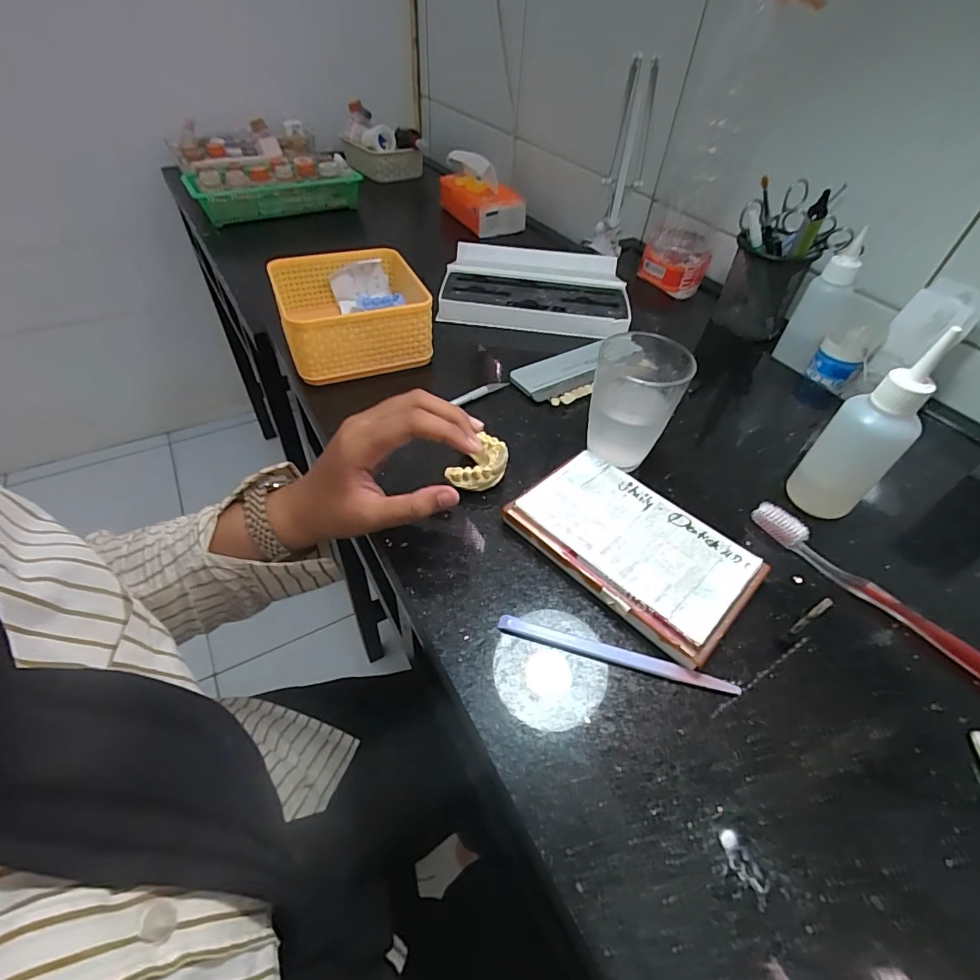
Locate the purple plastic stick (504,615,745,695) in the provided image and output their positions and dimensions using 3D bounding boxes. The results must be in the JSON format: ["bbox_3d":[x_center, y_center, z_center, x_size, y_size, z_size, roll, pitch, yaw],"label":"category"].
[{"bbox_3d":[0.073,0.095,0.281,0.138,0.007,0.010,13,45,8],"label":"purple plastic stick"}]

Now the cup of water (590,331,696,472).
[{"bbox_3d":[0.109,-0.068,0.368,0.064,0.080,0.062,13,48,8],"label":"cup of water"}]

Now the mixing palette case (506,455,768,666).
[{"bbox_3d":[0.096,0.036,0.324,0.092,0.020,0.150,-32,55,-32],"label":"mixing palette case"}]

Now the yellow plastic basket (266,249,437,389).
[{"bbox_3d":[-0.134,-0.176,0.472,0.133,0.060,0.133,-15,50,-17],"label":"yellow plastic basket"}]

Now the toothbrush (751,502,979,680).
[{"bbox_3d":[0.259,0.071,0.314,0.019,0.008,0.186,-27,52,-29],"label":"toothbrush"}]

